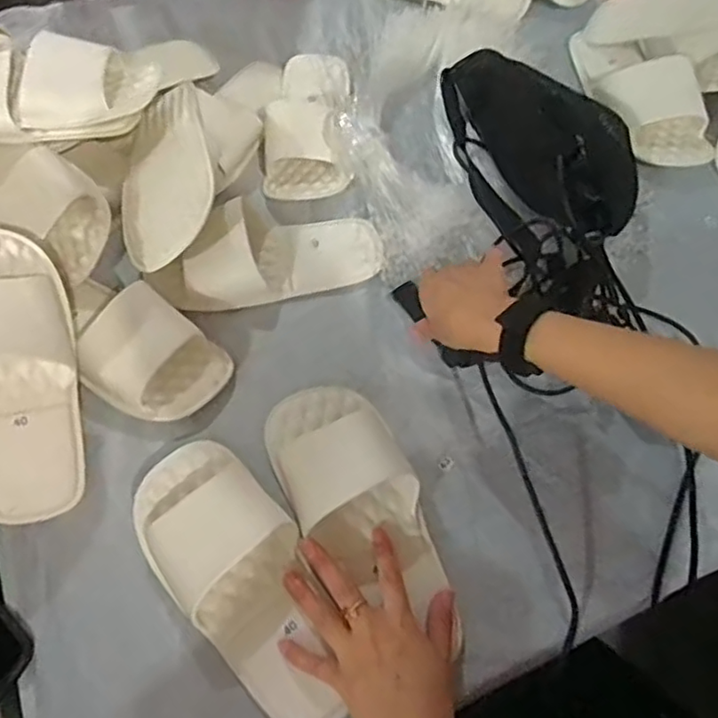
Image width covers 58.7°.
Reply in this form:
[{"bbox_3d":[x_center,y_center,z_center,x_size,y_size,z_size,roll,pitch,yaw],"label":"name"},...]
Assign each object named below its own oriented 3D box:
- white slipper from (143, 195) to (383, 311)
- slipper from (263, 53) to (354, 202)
[{"bbox_3d":[-0.093,-0.107,0.631,0.226,0.055,0.096,-13,61,-6],"label":"white slipper"},{"bbox_3d":[-0.057,-0.270,0.727,0.092,0.046,0.218,0,60,1],"label":"slipper"}]

